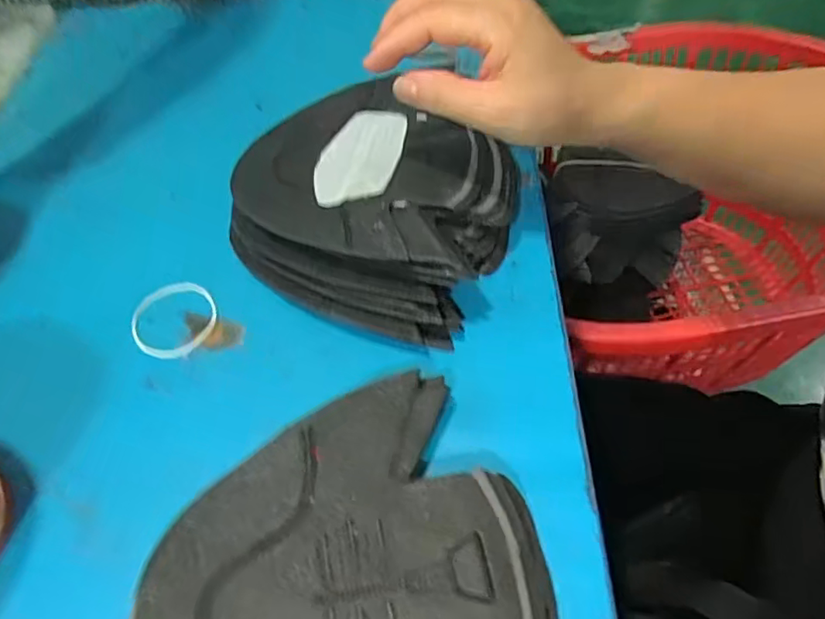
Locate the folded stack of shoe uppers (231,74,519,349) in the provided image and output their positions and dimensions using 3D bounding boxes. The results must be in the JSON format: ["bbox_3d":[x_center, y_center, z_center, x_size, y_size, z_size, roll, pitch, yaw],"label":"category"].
[{"bbox_3d":[-0.032,-0.076,0.381,0.195,0.050,0.157,31,61,23],"label":"folded stack of shoe uppers"}]

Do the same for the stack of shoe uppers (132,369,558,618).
[{"bbox_3d":[-0.028,0.122,0.262,0.172,0.027,0.187,6,55,7],"label":"stack of shoe uppers"}]

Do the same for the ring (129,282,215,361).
[{"bbox_3d":[-0.152,0.005,0.368,0.053,0.004,0.055,-1,54,2],"label":"ring"}]

